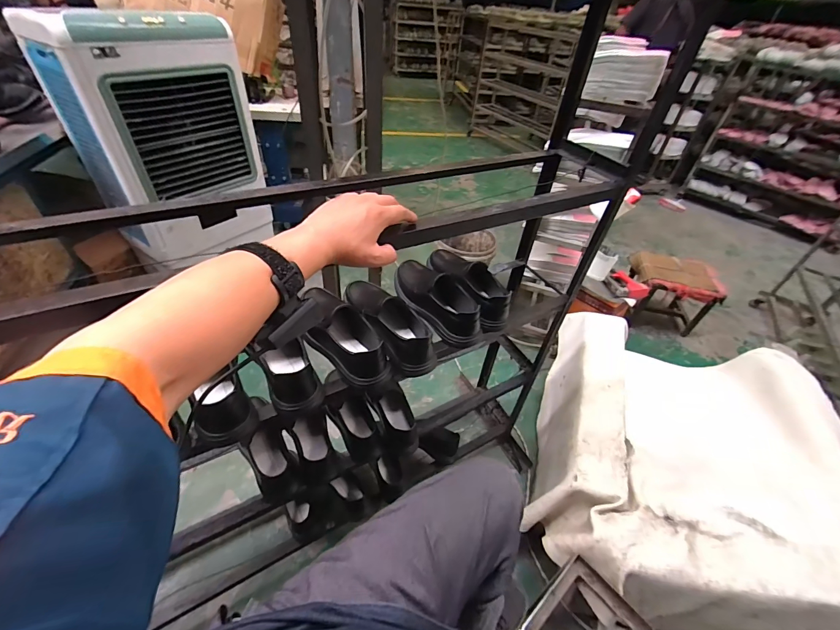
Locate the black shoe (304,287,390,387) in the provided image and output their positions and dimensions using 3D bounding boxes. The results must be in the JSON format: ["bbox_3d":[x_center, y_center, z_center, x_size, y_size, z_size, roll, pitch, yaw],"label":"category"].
[{"bbox_3d":[-0.165,0.018,0.709,0.099,0.085,0.279,-21,48,-27],"label":"black shoe"}]

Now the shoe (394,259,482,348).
[{"bbox_3d":[0.027,-0.049,0.812,0.108,0.084,0.280,-18,47,-24],"label":"shoe"}]

